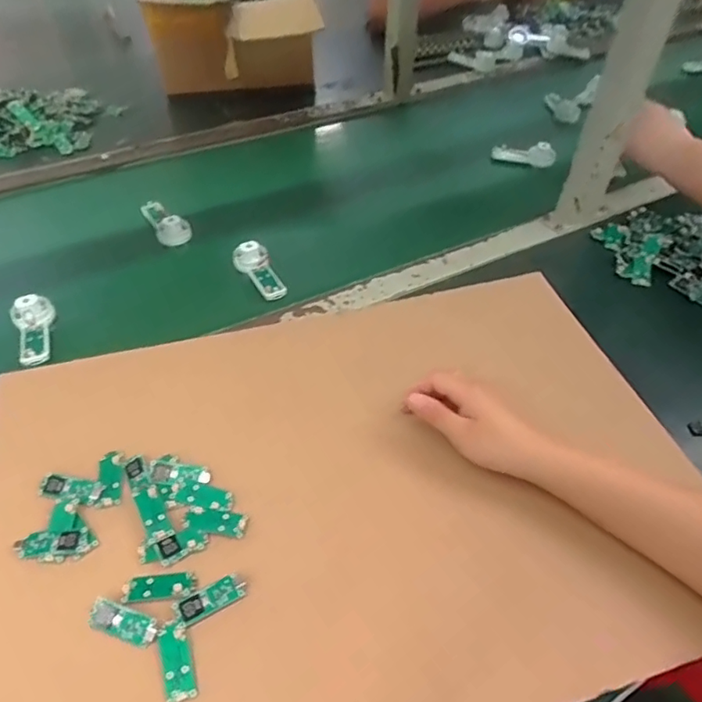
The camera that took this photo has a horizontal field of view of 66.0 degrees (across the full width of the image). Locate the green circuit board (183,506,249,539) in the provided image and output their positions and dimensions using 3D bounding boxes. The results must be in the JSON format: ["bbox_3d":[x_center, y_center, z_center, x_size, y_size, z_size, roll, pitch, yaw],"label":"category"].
[{"bbox_3d":[-0.107,0.134,0.429,0.048,0.004,0.019,9,48,2],"label":"green circuit board"}]

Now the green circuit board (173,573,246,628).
[{"bbox_3d":[-0.101,0.178,0.388,0.048,0.004,0.020,-23,52,-21],"label":"green circuit board"}]

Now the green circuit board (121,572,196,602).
[{"bbox_3d":[-0.140,0.171,0.394,0.051,0.006,0.018,-4,48,-5],"label":"green circuit board"}]

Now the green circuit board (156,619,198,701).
[{"bbox_3d":[-0.118,0.208,0.362,0.019,0.007,0.050,-17,50,-16],"label":"green circuit board"}]

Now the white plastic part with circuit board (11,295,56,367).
[{"bbox_3d":[-0.330,-0.023,0.564,0.036,0.023,0.085,-19,51,-18],"label":"white plastic part with circuit board"}]

